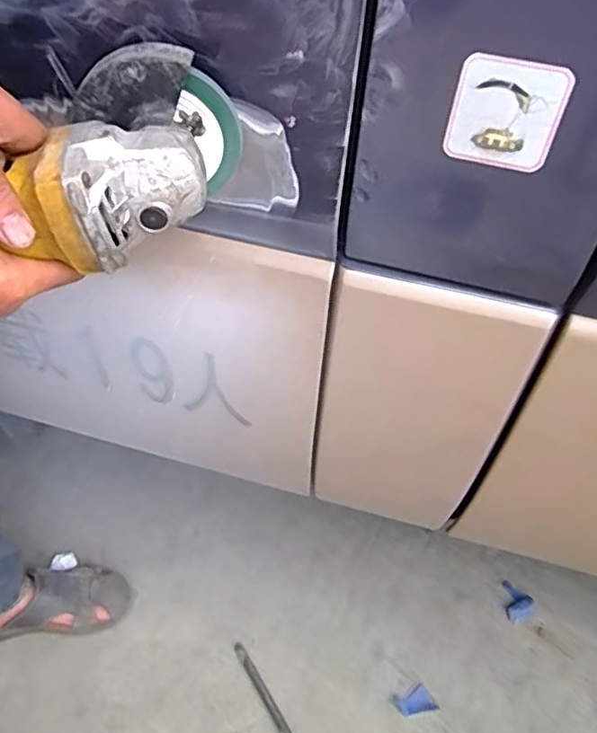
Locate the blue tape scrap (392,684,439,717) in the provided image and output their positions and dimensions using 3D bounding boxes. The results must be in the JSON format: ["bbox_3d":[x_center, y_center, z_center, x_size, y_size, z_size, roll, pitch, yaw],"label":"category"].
[{"bbox_3d":[0.172,0.499,0.886,0.058,0.004,0.038,-16,49,-17],"label":"blue tape scrap"}]

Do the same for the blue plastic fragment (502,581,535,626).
[{"bbox_3d":[0.356,0.394,1.000,0.054,0.007,0.056,-33,56,-29],"label":"blue plastic fragment"}]

